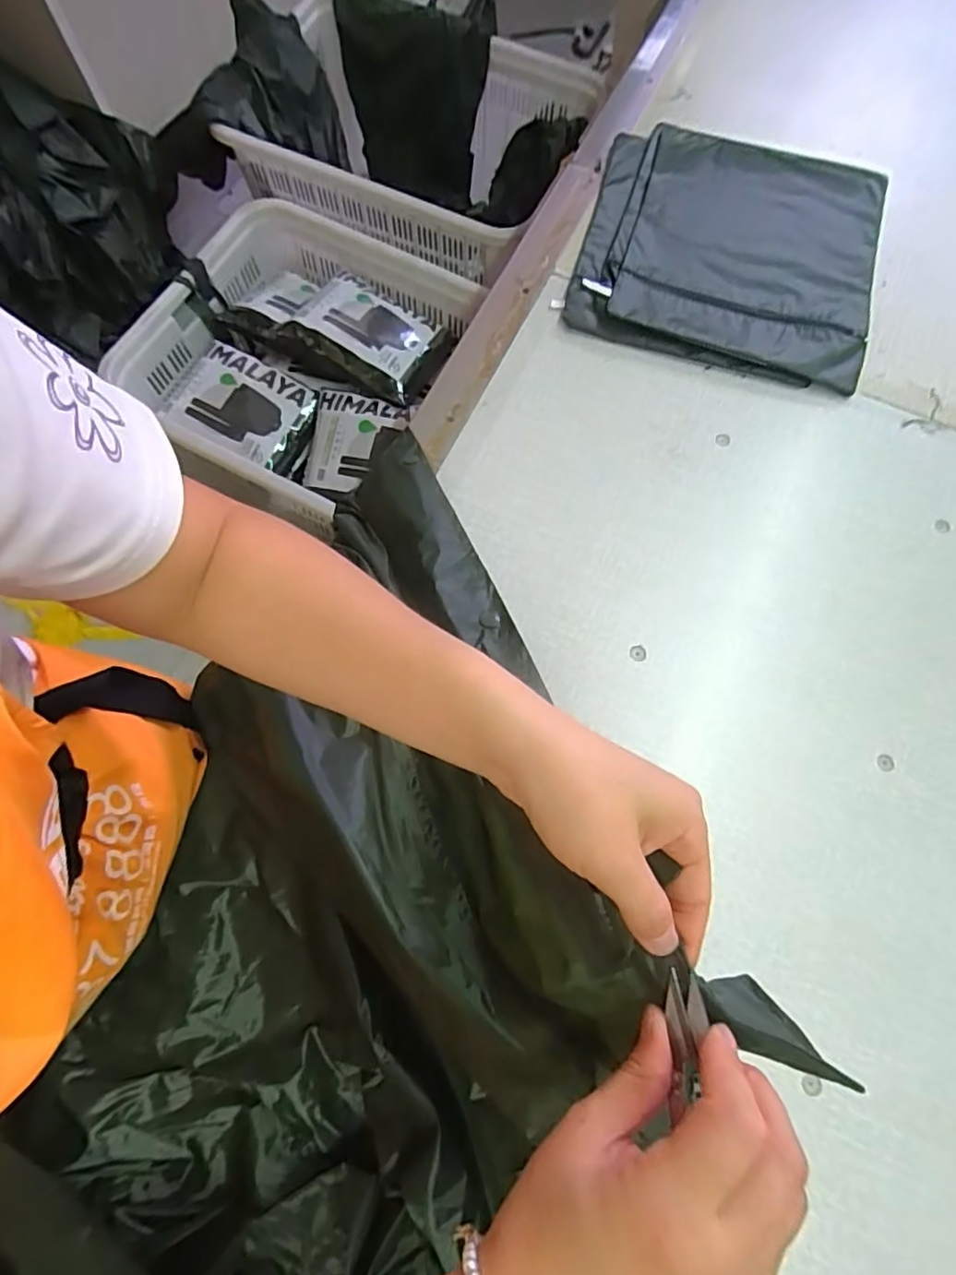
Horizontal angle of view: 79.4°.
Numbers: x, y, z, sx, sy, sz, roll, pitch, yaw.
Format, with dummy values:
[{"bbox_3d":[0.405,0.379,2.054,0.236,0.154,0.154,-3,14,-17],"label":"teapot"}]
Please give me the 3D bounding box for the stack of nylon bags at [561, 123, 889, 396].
[{"bbox_3d":[0.285,-0.450,0.647,0.315,0.017,0.350,16,73,5],"label":"stack of nylon bags"}]

